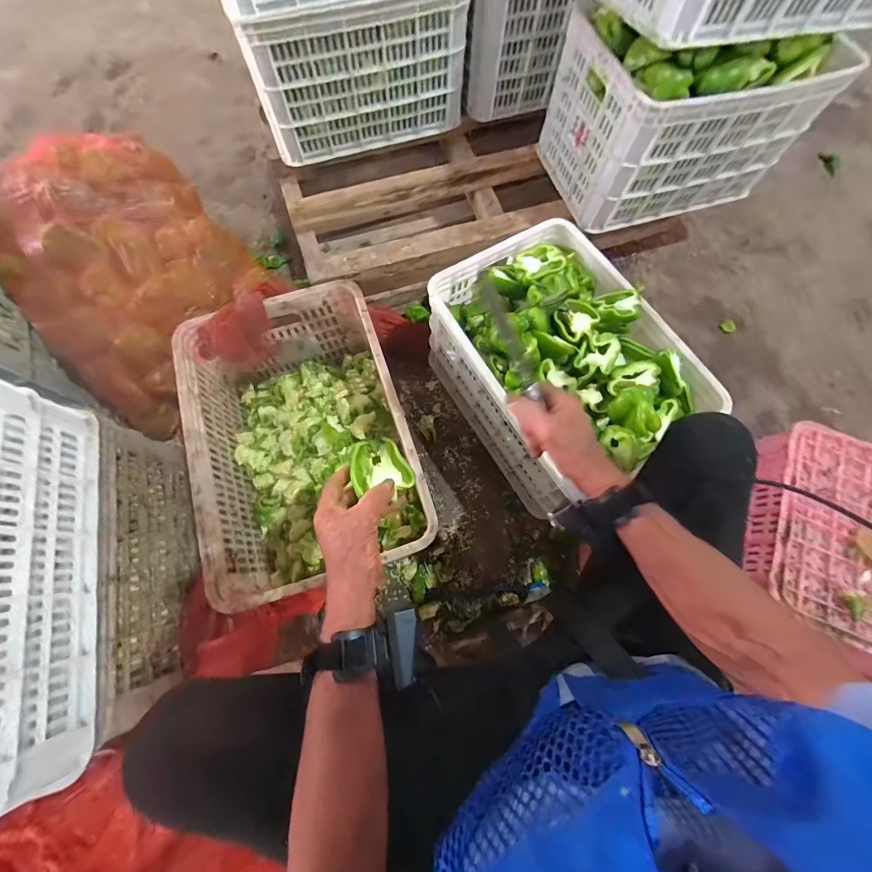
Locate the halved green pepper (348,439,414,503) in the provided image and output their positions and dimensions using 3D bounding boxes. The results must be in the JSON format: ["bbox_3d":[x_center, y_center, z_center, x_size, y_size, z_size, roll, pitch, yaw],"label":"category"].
[{"bbox_3d":[-0.065,0.035,0.444,0.067,0.029,0.066,-14,73,-6],"label":"halved green pepper"}]

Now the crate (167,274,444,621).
[{"bbox_3d":[-0.247,0.006,0.736,0.357,0.216,0.533,-17,73,-7],"label":"crate"}]

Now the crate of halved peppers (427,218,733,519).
[{"bbox_3d":[0.245,-0.143,0.812,0.352,0.320,0.509,-29,75,-11],"label":"crate of halved peppers"}]

